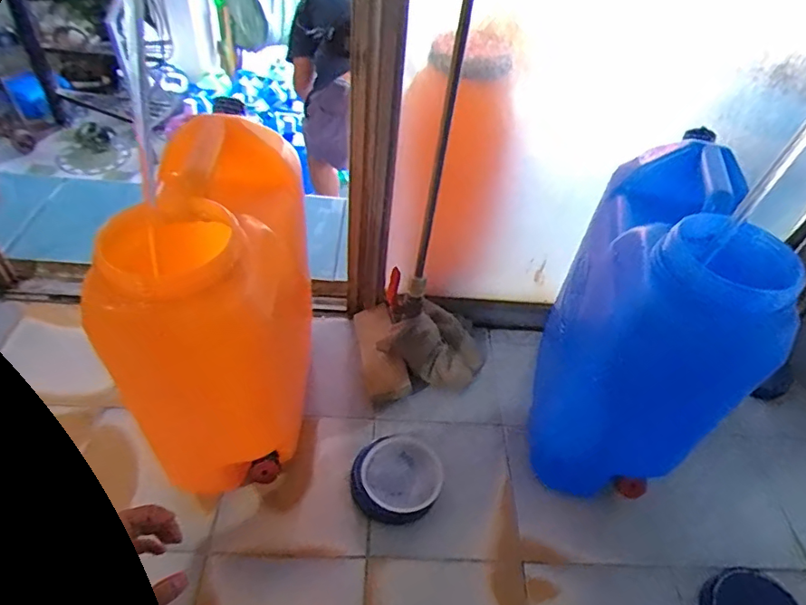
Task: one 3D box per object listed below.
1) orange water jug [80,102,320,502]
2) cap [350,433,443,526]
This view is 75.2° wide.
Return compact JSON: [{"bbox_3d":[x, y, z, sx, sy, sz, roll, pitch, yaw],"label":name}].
[{"bbox_3d":[-0.216,0.012,0.639,0.155,0.381,0.301,2,47,-5],"label":"orange water jug"},{"bbox_3d":[-0.007,0.241,0.737,0.126,0.040,0.134,3,47,-4],"label":"cap"}]

